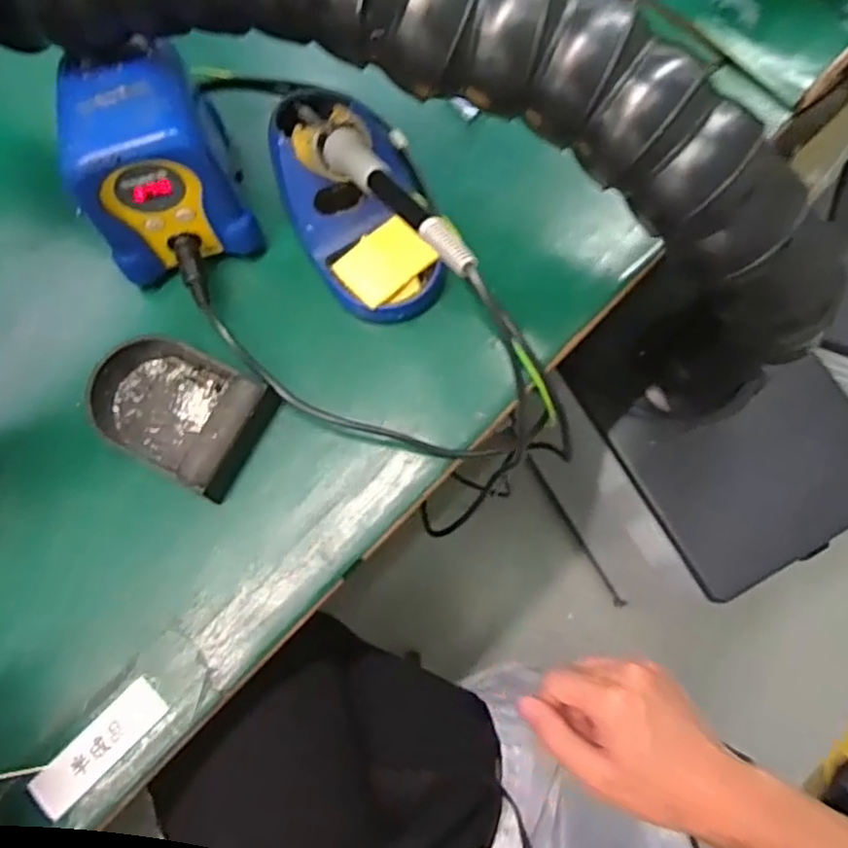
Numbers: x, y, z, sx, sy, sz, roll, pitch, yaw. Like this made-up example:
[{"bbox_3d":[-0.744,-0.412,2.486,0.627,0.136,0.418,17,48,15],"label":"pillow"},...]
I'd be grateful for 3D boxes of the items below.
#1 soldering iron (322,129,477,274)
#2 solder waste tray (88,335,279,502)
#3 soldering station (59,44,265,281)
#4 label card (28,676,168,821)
[{"bbox_3d":[-0.015,-0.115,0.352,0.020,0.019,0.164,-32,50,-6],"label":"soldering iron"},{"bbox_3d":[-0.153,-0.009,0.422,0.103,0.036,0.079,27,78,8],"label":"solder waste tray"},{"bbox_3d":[-0.169,-0.163,0.422,0.094,0.109,0.112,-21,76,-3],"label":"soldering station"},{"bbox_3d":[-0.182,0.181,0.391,0.024,0.004,0.079,44,77,5],"label":"label card"}]

